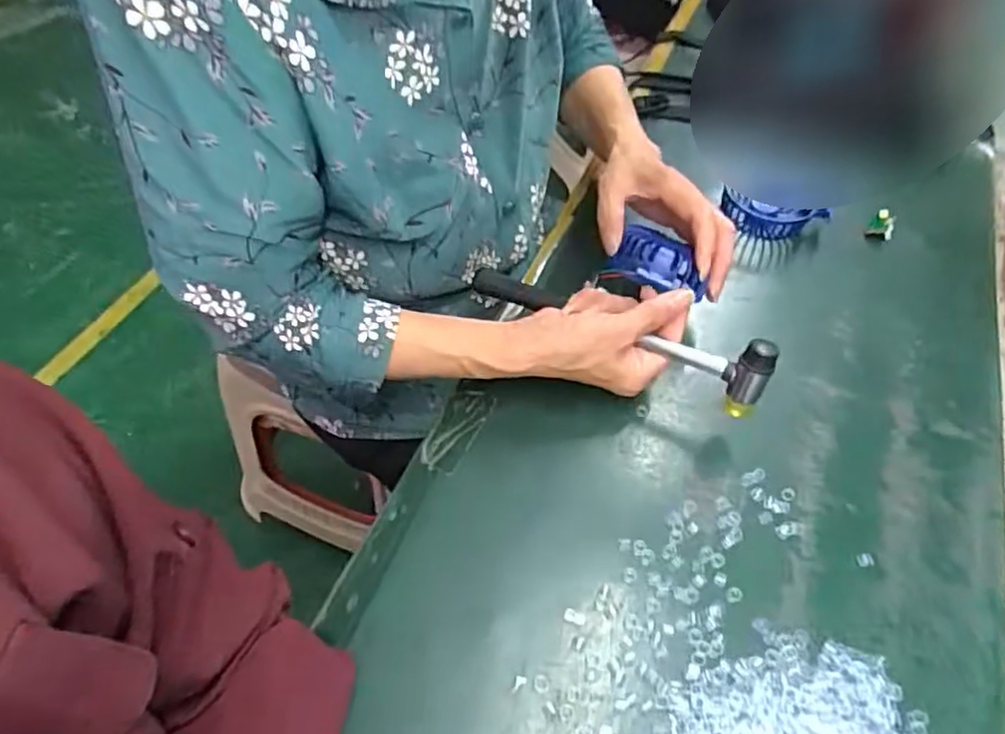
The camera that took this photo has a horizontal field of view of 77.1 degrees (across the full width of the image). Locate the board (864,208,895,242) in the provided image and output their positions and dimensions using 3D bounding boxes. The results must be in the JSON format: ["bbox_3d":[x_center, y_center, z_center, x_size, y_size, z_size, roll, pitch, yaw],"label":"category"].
[{"bbox_3d":[0.383,-0.141,0.636,0.023,0.004,0.037,30,79,13],"label":"board"}]

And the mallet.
[{"bbox_3d":[0.083,-0.034,0.485,0.240,0.053,0.030,23,57,13],"label":"mallet"}]

